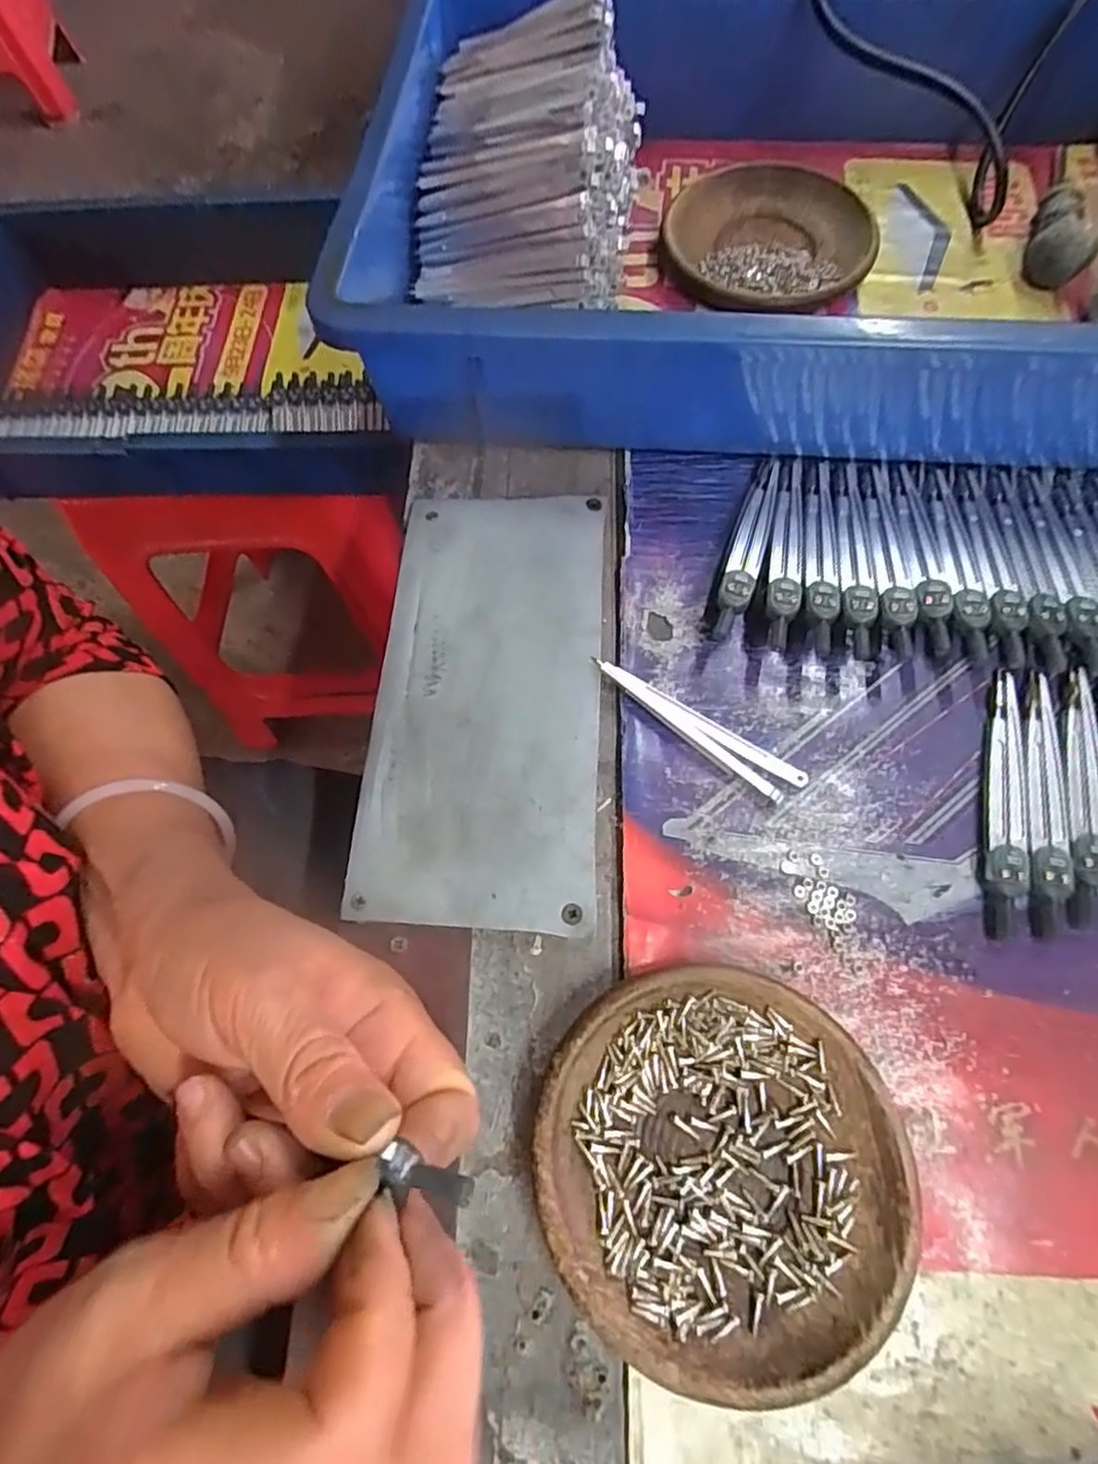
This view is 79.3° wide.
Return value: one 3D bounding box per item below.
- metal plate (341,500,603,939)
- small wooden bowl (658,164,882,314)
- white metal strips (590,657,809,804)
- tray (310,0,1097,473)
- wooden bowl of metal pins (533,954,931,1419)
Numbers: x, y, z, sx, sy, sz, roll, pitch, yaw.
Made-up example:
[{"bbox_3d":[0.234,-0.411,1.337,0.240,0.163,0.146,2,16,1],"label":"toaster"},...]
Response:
[{"bbox_3d":[-0.027,-0.018,0.283,0.092,0.004,0.194,2,68,3],"label":"metal plate"},{"bbox_3d":[0.121,-0.273,0.370,0.111,0.019,0.107,-1,69,3],"label":"small wooden bowl"},{"bbox_3d":[0.061,-0.004,0.276,0.095,0.009,0.016,36,75,15],"label":"white metal strips"},{"bbox_3d":[0.130,-0.281,0.344,0.434,0.073,0.304,4,69,5],"label":"tray"},{"bbox_3d":[0.055,0.137,0.213,0.111,0.020,0.111,-1,69,3],"label":"wooden bowl of metal pins"}]

